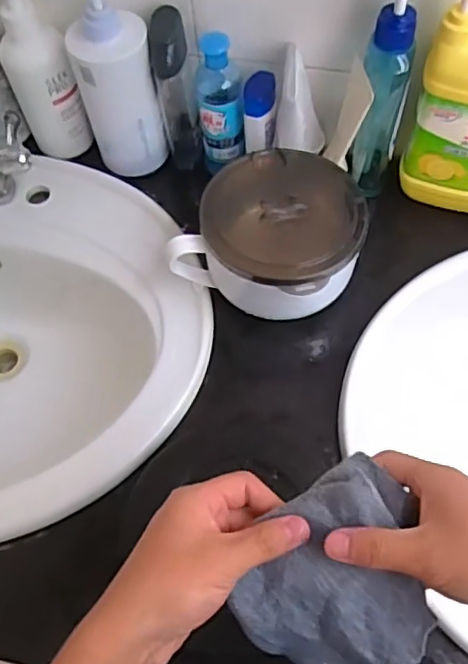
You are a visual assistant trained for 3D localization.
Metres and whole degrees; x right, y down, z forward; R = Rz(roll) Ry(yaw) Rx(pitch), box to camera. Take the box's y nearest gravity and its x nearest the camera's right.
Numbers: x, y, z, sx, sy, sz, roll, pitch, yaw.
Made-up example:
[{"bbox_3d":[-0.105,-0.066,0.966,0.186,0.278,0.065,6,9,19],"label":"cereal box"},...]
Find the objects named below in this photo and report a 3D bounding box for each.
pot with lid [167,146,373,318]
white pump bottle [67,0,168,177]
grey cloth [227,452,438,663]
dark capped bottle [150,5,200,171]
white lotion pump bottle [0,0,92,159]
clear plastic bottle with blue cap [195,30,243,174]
[{"bbox_3d":[0.047,-0.107,0.604,0.158,0.086,0.169,-1,61,2],"label":"pot with lid"},{"bbox_3d":[-0.120,-0.260,0.641,0.086,0.197,0.062,-3,61,2],"label":"white pump bottle"},{"bbox_3d":[0.068,0.136,0.352,0.102,0.053,0.121,23,68,14],"label":"grey cloth"},{"bbox_3d":[-0.063,-0.261,0.666,0.044,0.171,0.052,-10,61,-2],"label":"dark capped bottle"},{"bbox_3d":[-0.207,-0.277,0.646,0.055,0.206,0.063,-37,65,-16],"label":"white lotion pump bottle"},{"bbox_3d":[-0.015,-0.239,0.649,0.047,0.155,0.043,-6,61,0],"label":"clear plastic bottle with blue cap"}]

